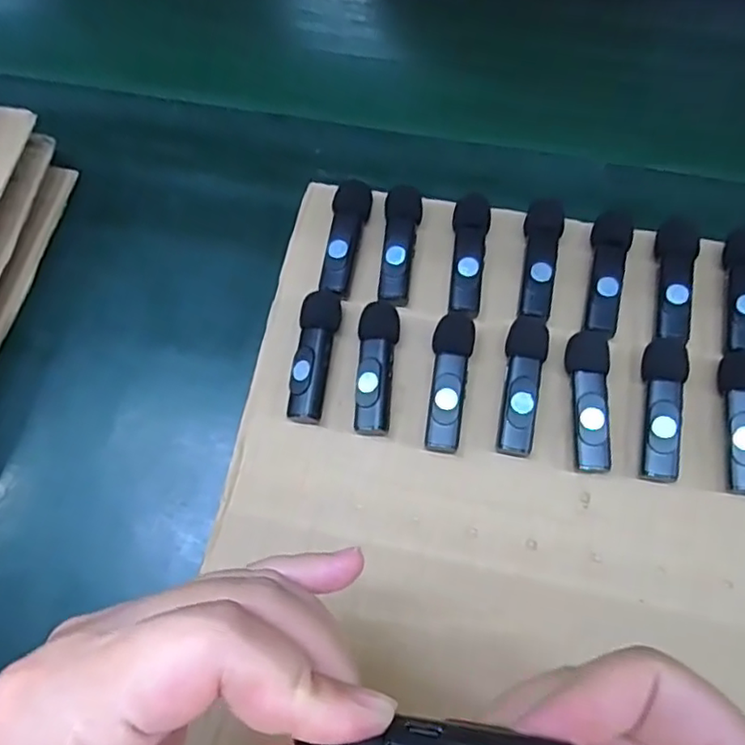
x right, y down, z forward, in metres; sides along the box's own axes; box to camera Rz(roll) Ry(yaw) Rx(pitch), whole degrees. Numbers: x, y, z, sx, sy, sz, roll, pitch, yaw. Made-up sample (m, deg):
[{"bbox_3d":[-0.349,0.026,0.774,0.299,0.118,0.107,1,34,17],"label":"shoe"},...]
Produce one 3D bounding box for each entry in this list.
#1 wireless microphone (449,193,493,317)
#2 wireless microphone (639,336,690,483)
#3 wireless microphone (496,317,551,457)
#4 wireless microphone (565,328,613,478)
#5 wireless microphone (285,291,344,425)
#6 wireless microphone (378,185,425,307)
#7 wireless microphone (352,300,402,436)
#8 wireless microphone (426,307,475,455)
[{"bbox_3d":[0.048,-0.058,0.320,0.018,0.017,0.064,7,68,5],"label":"wireless microphone"},{"bbox_3d":[0.131,0.016,0.287,0.018,0.016,0.067,11,68,6],"label":"wireless microphone"},{"bbox_3d":[0.069,0.005,0.294,0.018,0.014,0.066,11,68,7],"label":"wireless microphone"},{"bbox_3d":[0.099,0.012,0.290,0.019,0.014,0.066,6,68,5],"label":"wireless microphone"},{"bbox_3d":[-0.028,-0.008,0.306,0.018,0.017,0.066,8,68,6],"label":"wireless microphone"},{"bbox_3d":[0.013,-0.065,0.325,0.019,0.020,0.064,9,68,6],"label":"wireless microphone"},{"bbox_3d":[0.002,-0.002,0.302,0.019,0.016,0.065,6,68,5],"label":"wireless microphone"},{"bbox_3d":[0.036,0.004,0.299,0.018,0.017,0.067,9,68,6],"label":"wireless microphone"}]

